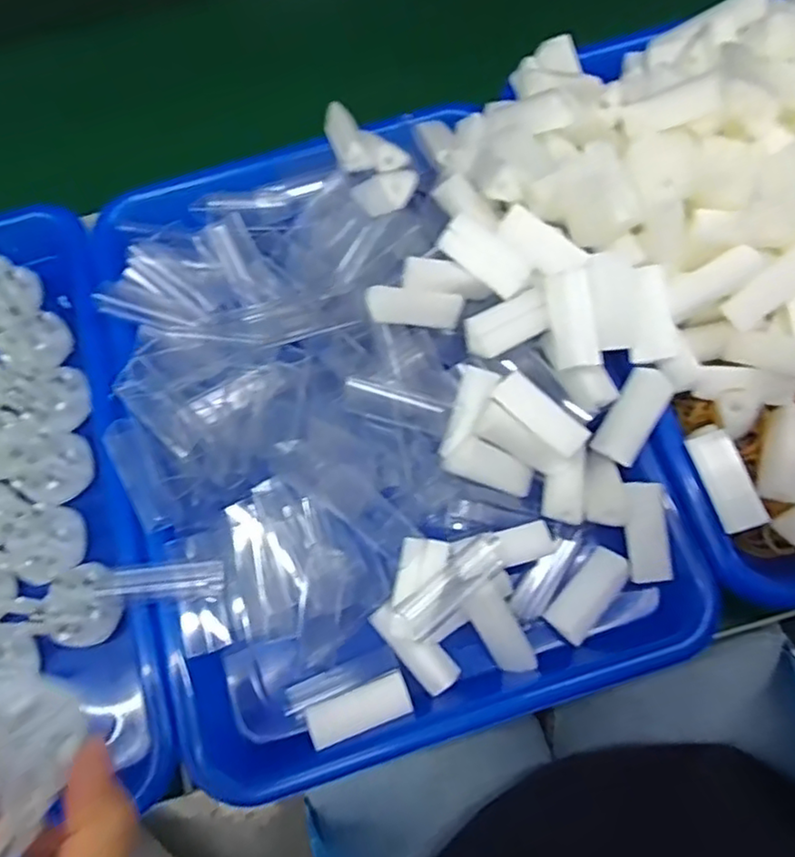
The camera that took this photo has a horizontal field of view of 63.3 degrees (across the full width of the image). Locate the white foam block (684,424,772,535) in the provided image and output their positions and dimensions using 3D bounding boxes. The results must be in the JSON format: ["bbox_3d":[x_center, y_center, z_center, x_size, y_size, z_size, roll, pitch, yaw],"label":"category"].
[{"bbox_3d":[0.150,0.023,0.297,0.020,0.013,0.049,-26,76,18],"label":"white foam block"}]

